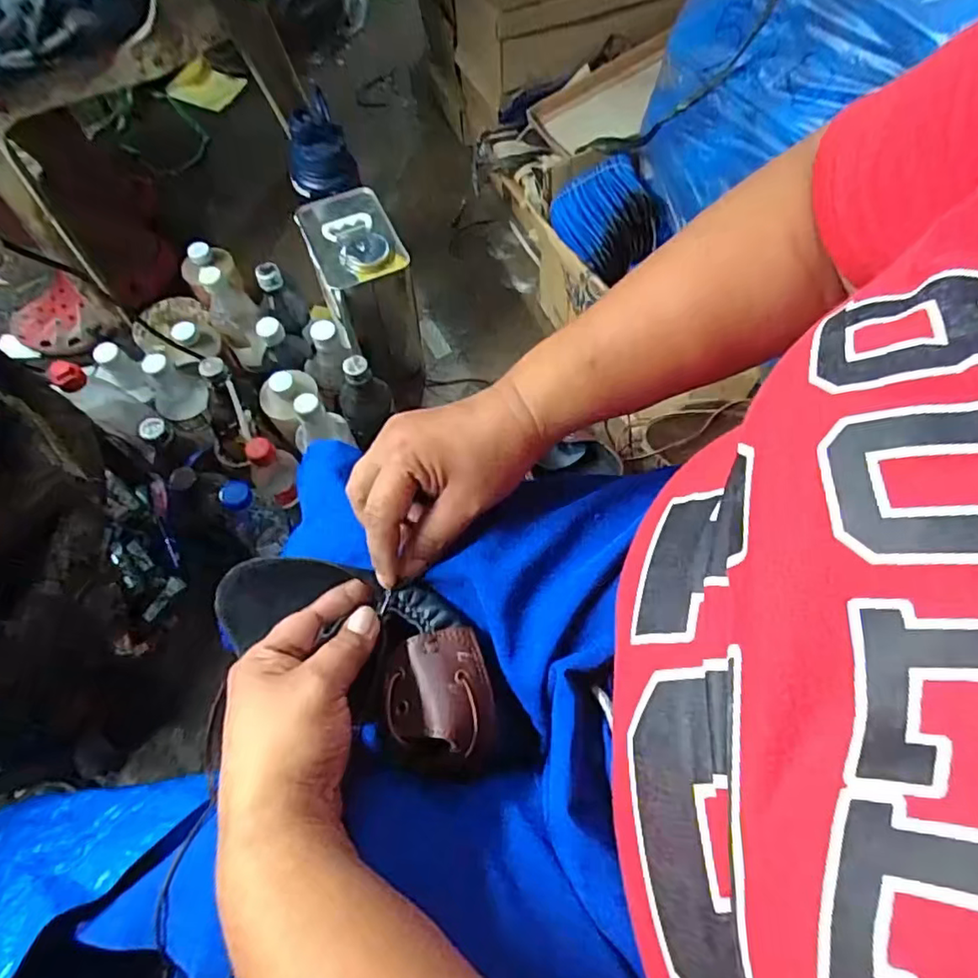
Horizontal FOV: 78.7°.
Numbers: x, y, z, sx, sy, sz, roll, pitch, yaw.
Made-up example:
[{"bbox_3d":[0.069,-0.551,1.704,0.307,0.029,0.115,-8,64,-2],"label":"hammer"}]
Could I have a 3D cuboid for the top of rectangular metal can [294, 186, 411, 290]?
[{"bbox_3d":[-0.174,-0.321,0.755,0.108,0.026,0.162,-23,67,-10],"label":"top of rectangular metal can"}]

